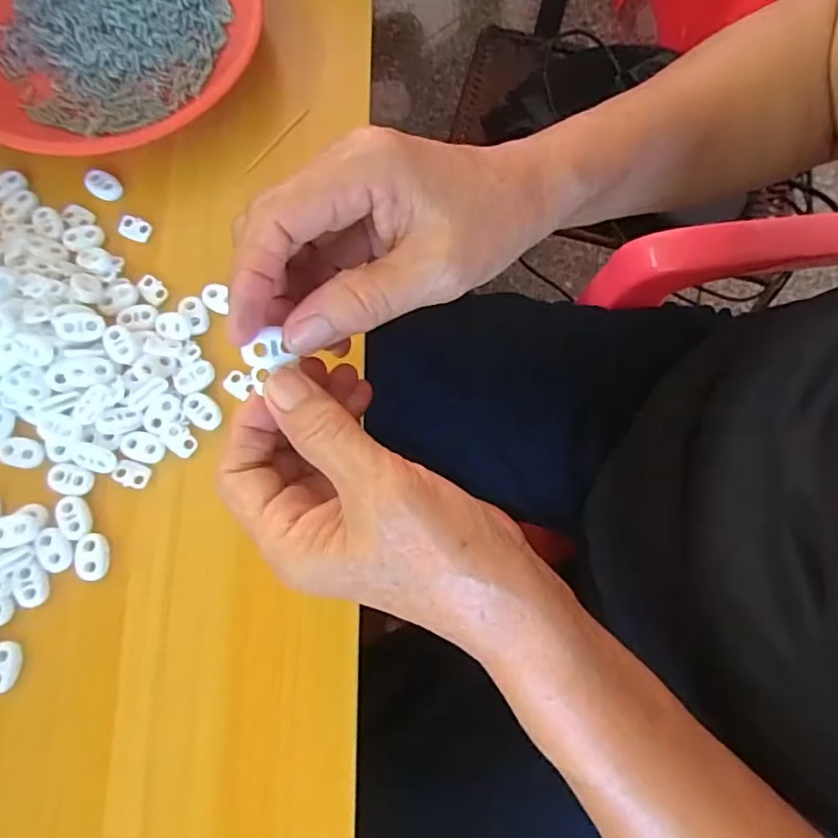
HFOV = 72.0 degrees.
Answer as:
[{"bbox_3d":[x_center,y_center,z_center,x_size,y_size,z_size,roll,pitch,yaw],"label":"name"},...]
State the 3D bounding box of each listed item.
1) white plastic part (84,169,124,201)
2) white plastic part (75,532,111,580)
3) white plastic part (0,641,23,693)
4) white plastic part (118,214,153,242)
[{"bbox_3d":[-0.188,-0.139,0.343,0.022,0.006,0.015,27,76,6],"label":"white plastic part"},{"bbox_3d":[-0.162,0.068,0.286,0.015,0.005,0.023,-8,75,-3],"label":"white plastic part"},{"bbox_3d":[-0.196,0.117,0.271,0.014,0.006,0.022,0,74,-1],"label":"white plastic part"},{"bbox_3d":[-0.166,-0.111,0.336,0.019,0.004,0.013,15,75,3],"label":"white plastic part"}]

